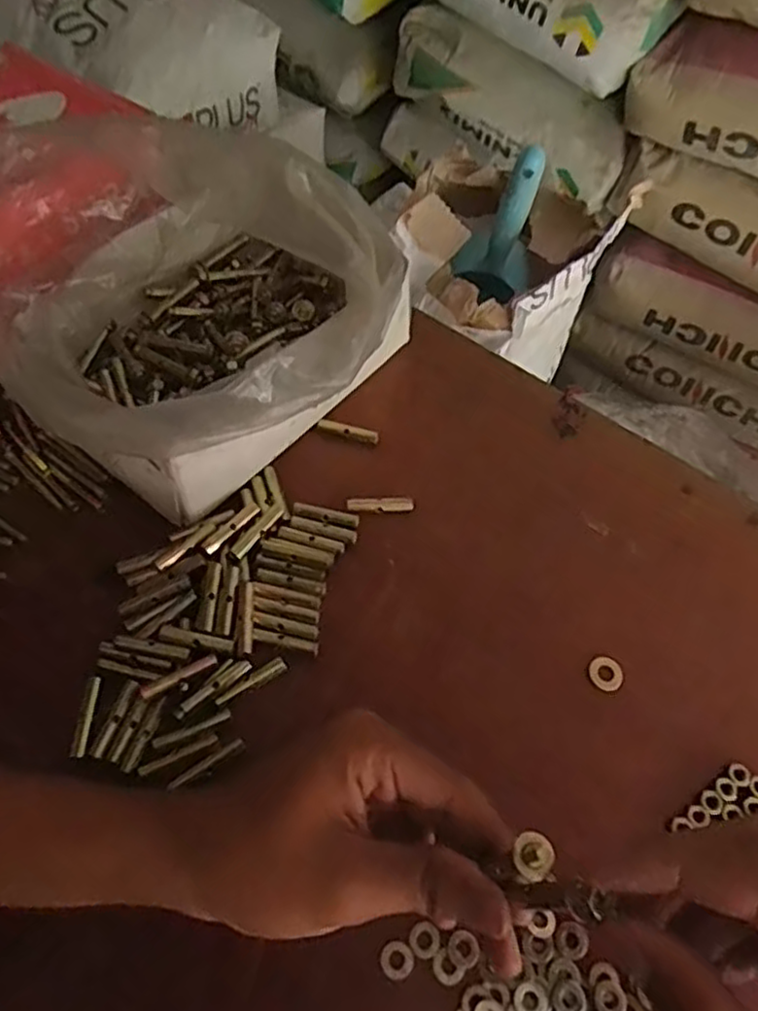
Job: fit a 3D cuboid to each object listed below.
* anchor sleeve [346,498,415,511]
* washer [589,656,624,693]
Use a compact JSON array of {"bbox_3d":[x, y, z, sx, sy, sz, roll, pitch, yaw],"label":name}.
[{"bbox_3d":[0.001,0.000,0.380,0.037,0.006,0.007,0,61,-4],"label":"anchor sleeve"},{"bbox_3d":[0.116,0.086,0.347,0.017,0.004,0.017,2,61,-3],"label":"washer"}]

